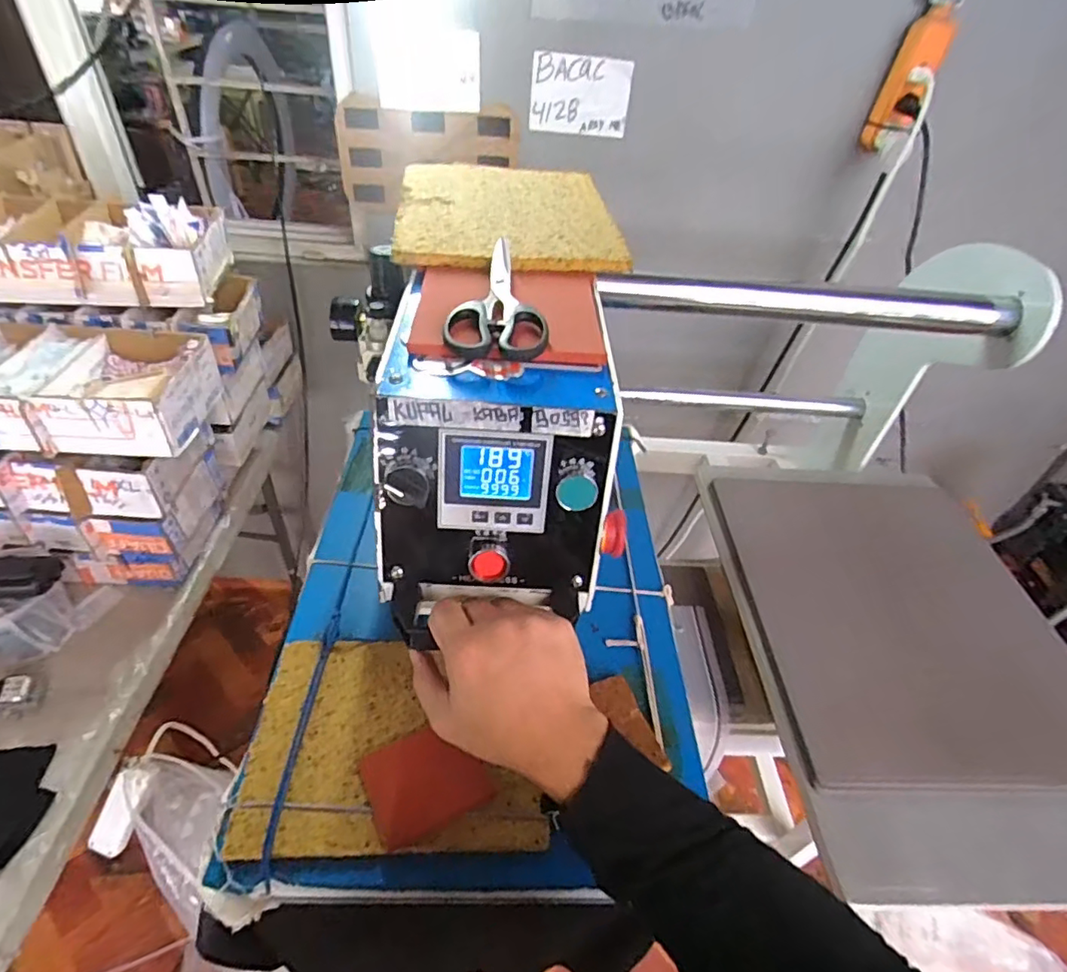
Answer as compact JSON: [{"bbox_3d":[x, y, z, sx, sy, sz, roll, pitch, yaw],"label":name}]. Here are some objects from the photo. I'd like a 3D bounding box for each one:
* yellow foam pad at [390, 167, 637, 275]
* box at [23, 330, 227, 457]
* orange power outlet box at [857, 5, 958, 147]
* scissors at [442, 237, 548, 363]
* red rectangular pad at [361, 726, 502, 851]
[{"bbox_3d":[-0.026,-0.273,0.566,0.200,0.012,0.258,1,43,-7],"label":"yellow foam pad"},{"bbox_3d":[-0.478,-0.118,0.695,0.143,0.075,0.180,1,43,-7],"label":"box"},{"bbox_3d":[0.548,-0.591,0.846,0.032,0.163,0.073,-20,49,-26],"label":"orange power outlet box"},{"bbox_3d":[-0.030,-0.144,0.430,0.068,0.015,0.165,1,43,-7],"label":"scissors"},{"bbox_3d":[-0.088,0.243,0.478,0.091,0.017,0.073,-16,48,-23],"label":"red rectangular pad"}]

